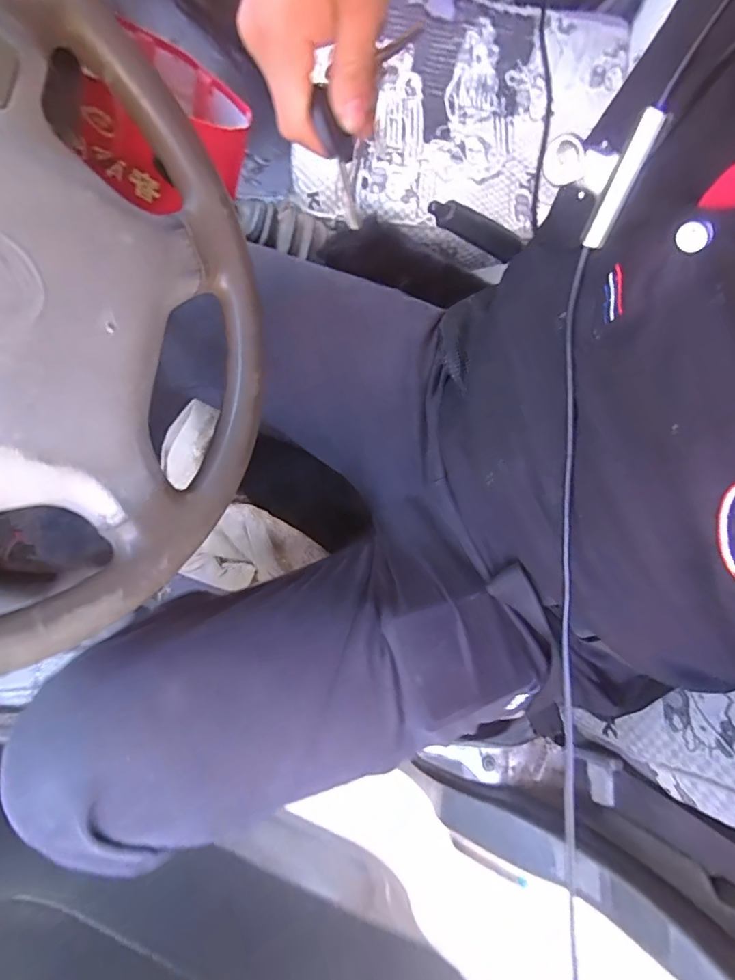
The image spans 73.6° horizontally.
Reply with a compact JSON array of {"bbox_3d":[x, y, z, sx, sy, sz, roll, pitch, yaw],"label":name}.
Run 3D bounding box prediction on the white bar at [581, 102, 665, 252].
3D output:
[{"bbox_3d":[0.110,-0.134,0.214,0.009,0.053,0.008,20,40,4],"label":"white bar"}]

